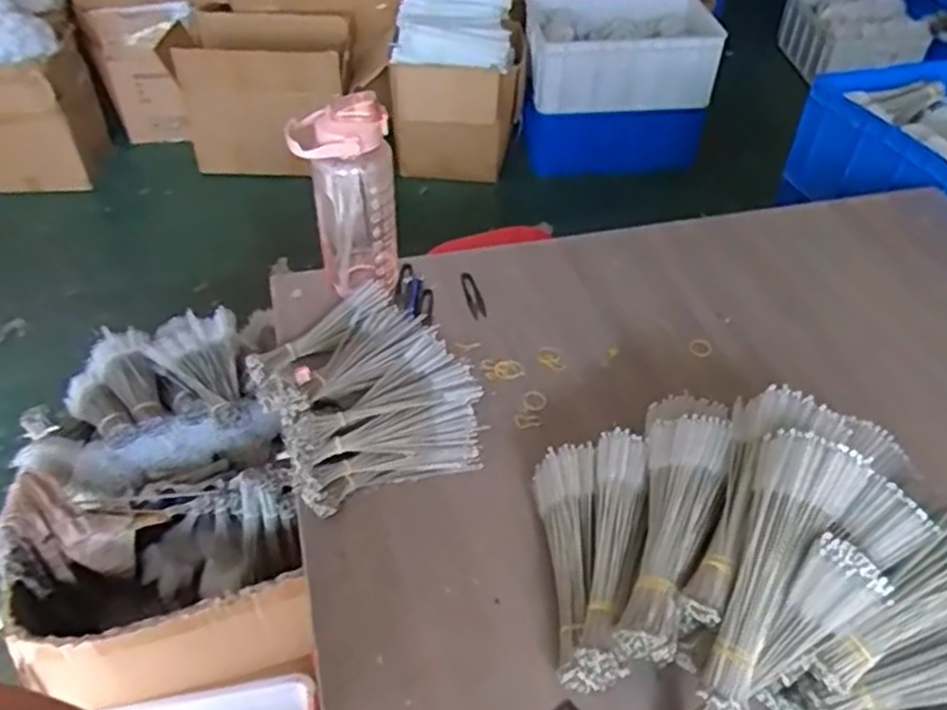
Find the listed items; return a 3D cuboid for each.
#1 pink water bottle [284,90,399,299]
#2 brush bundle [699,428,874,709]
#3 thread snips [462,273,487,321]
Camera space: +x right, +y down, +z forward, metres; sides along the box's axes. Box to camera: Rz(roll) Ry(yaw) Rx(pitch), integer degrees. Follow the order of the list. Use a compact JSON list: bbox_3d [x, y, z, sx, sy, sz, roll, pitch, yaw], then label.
[{"bbox_3d":[-0.172,-0.206,1.069,0.128,0.271,0.113,-8,44,-8],"label":"pink water bottle"},{"bbox_3d":[0.251,0.181,0.654,0.086,0.050,0.237,23,78,24],"label":"brush bundle"},{"bbox_3d":[0.000,-0.089,1.167,0.024,0.005,0.082,-16,72,-14],"label":"thread snips"}]

